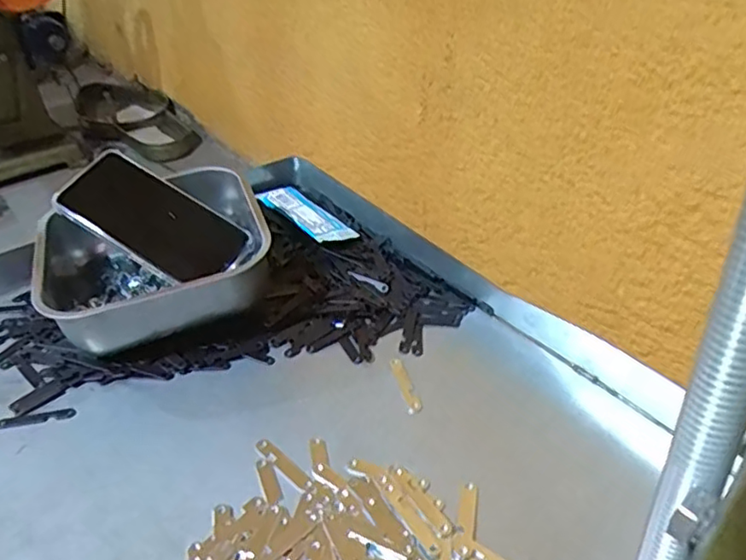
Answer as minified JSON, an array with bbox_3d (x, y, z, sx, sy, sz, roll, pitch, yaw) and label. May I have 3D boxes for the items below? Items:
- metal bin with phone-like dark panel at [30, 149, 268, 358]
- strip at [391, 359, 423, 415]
[{"bbox_3d":[-0.184,-0.019,0.535,0.175,0.088,0.181,-17,39,-17],"label":"metal bin with phone-like dark panel"},{"bbox_3d":[0.024,0.076,0.469,0.012,0.004,0.056,-11,38,-9],"label":"strip"}]

